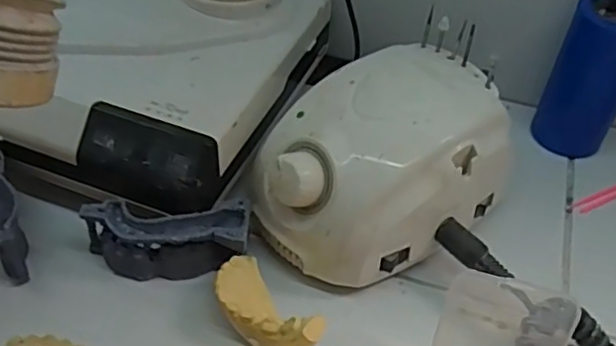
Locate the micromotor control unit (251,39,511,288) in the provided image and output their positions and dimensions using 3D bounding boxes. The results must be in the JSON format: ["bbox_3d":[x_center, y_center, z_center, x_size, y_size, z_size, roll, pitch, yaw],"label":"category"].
[{"bbox_3d":[0.041,-0.003,0.360,0.136,0.082,0.100,-30,54,-31],"label":"micromotor control unit"}]

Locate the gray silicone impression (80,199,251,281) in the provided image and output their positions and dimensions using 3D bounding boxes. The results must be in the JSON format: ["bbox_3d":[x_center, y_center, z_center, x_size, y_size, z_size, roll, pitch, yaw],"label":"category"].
[{"bbox_3d":[-0.076,0.036,0.343,0.086,0.028,0.029,1,44,-5],"label":"gray silicone impression"}]

